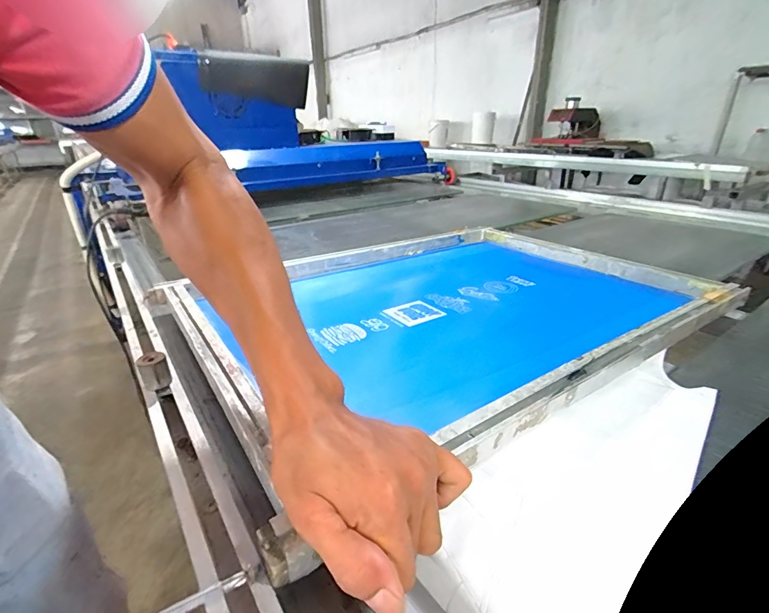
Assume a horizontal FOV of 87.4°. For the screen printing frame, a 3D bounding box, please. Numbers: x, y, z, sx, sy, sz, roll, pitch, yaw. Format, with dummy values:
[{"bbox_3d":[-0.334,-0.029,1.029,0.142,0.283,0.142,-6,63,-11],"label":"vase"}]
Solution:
[{"bbox_3d":[0.082,-0.003,0.566,0.667,0.055,0.468,-17,28,-30],"label":"screen printing frame"}]

